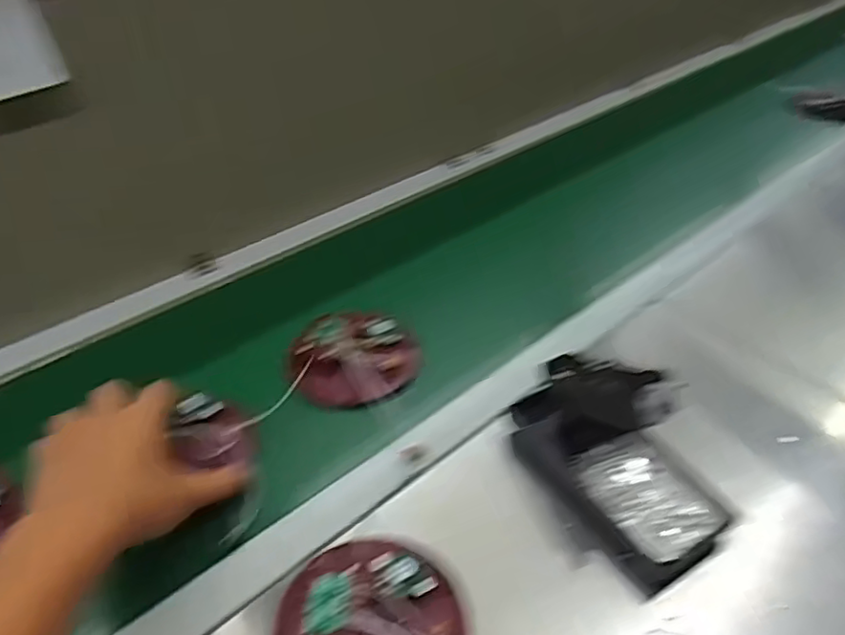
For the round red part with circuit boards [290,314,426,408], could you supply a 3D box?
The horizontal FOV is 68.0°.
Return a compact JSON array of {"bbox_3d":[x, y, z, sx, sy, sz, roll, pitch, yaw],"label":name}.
[{"bbox_3d":[-0.063,0.031,0.579,0.117,0.028,0.113,1,39,-1],"label":"round red part with circuit boards"}]

